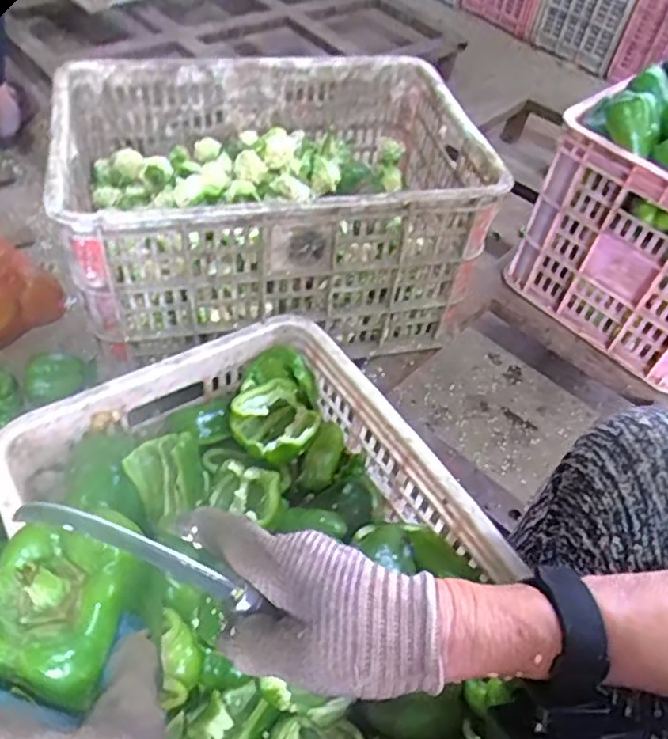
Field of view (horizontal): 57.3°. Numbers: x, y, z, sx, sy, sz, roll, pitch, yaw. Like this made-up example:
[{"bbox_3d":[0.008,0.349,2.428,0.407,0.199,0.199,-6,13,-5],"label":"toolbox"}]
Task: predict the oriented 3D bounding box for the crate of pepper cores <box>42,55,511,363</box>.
[{"bbox_3d":[-0.083,-0.227,0.849,0.498,0.251,0.332,-8,53,-11],"label":"crate of pepper cores"}]

